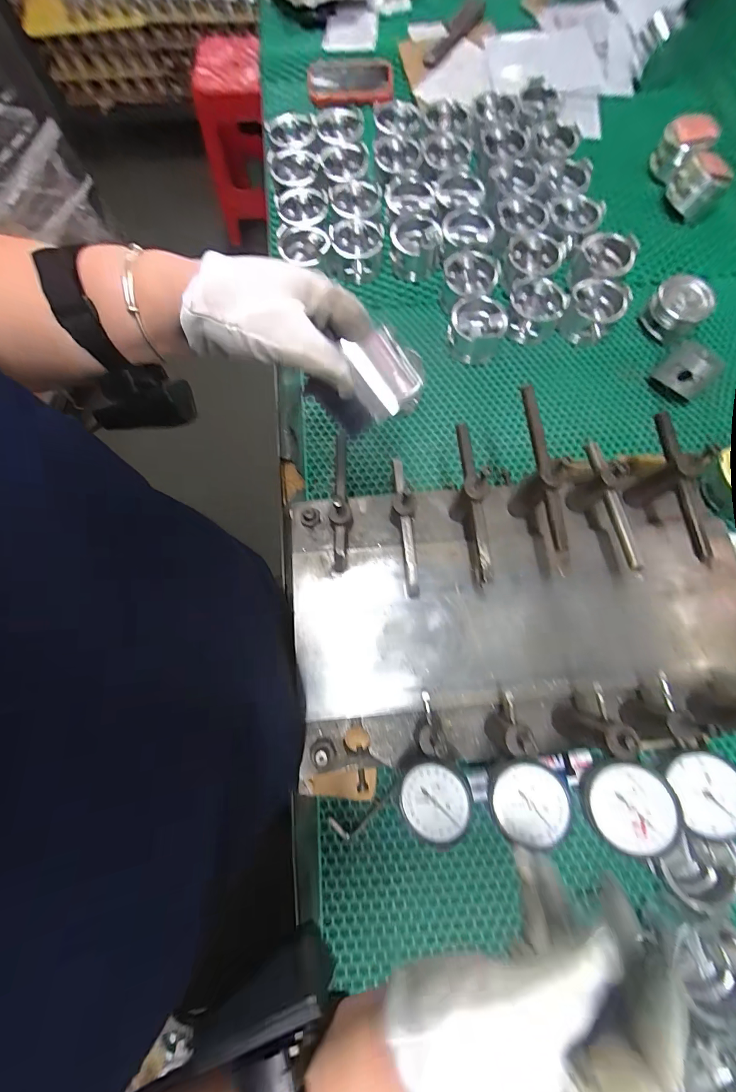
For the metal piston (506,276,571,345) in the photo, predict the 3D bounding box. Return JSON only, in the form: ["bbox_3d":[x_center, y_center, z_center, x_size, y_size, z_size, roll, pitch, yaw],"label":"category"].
[{"bbox_3d":[0.249,-0.353,0.548,0.077,0.044,0.079,0,76,1],"label":"metal piston"}]

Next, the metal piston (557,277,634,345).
[{"bbox_3d":[0.333,-0.349,0.543,0.075,0.057,0.081,0,76,1],"label":"metal piston"}]

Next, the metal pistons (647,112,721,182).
[{"bbox_3d":[0.537,-0.680,0.629,0.065,0.075,0.066,0,76,1],"label":"metal pistons"}]

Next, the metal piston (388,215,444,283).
[{"bbox_3d":[0.075,-0.470,0.576,0.079,0.048,0.082,-1,76,1],"label":"metal piston"}]

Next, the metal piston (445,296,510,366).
[{"bbox_3d":[0.159,-0.318,0.539,0.079,0.048,0.078,0,76,1],"label":"metal piston"}]

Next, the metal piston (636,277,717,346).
[{"bbox_3d":[0.463,-0.356,0.545,0.073,0.061,0.073,0,76,1],"label":"metal piston"}]

